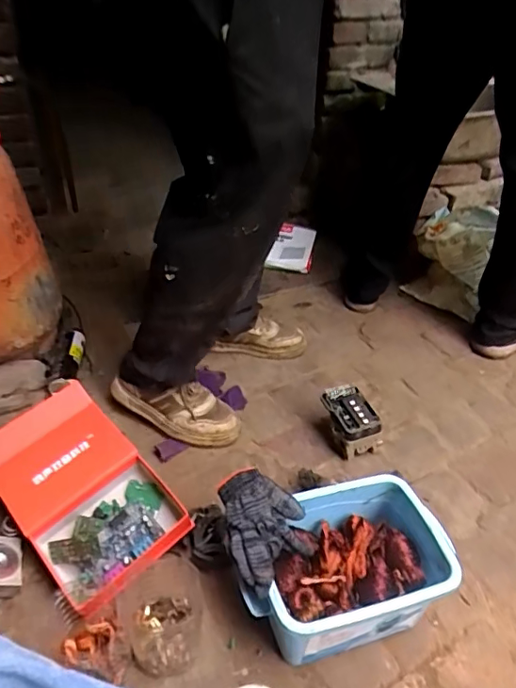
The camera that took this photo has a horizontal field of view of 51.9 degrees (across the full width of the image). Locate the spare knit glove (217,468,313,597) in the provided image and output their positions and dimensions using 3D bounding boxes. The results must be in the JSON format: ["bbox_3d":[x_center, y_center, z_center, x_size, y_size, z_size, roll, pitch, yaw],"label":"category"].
[{"bbox_3d":[0.013,0.268,0.773,0.119,0.059,0.189,-7,39,-12],"label":"spare knit glove"}]

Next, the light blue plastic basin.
[{"bbox_3d":[0.120,0.344,0.795,0.292,0.161,0.195,-8,39,-14],"label":"light blue plastic basin"}]

